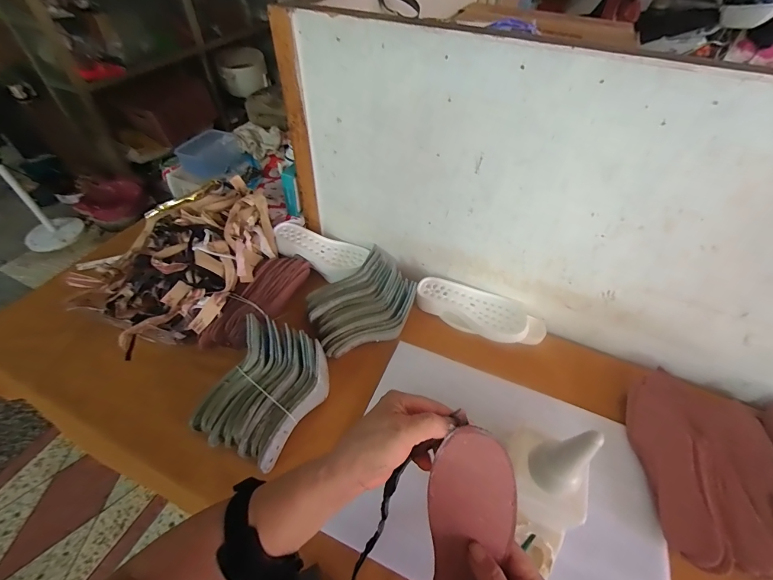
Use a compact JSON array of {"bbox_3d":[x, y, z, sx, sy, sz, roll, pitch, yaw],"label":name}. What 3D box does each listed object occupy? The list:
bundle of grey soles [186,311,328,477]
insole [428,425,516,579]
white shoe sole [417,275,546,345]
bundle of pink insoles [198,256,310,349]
[{"bbox_3d":[-0.223,0.181,0.669,0.183,0.086,0.237,20,51,15],"label":"bundle of grey soles"},{"bbox_3d":[0.068,0.235,0.308,0.069,0.004,0.226,5,91,14],"label":"insole"},{"bbox_3d":[0.212,0.052,0.827,0.297,0.060,0.105,22,51,18],"label":"white shoe sole"},{"bbox_3d":[-0.285,0.022,0.813,0.109,0.075,0.283,17,50,13],"label":"bundle of pink insoles"}]

